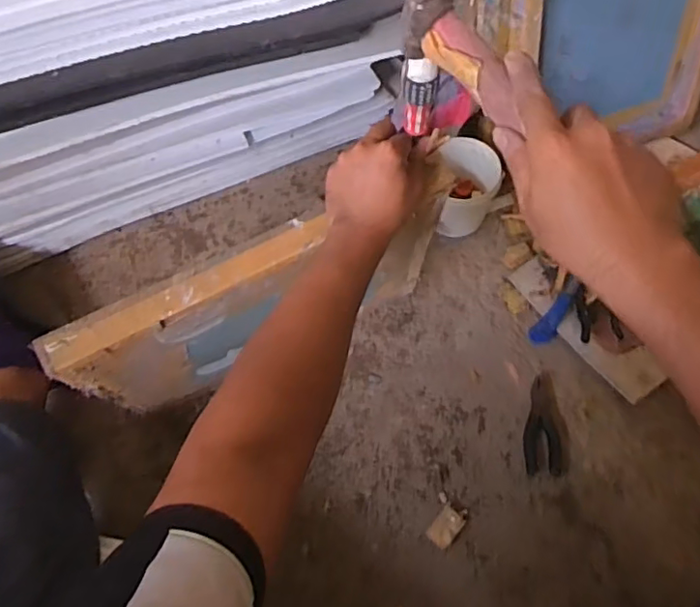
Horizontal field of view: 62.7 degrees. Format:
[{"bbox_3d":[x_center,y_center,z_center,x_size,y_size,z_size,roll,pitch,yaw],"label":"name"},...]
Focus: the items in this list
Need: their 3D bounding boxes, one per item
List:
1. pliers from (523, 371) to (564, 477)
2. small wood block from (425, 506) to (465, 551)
[{"bbox_3d":[0.287,0.178,0.860,0.054,0.011,0.153,4,66,4],"label":"pliers"},{"bbox_3d":[0.131,0.307,0.787,0.033,0.011,0.052,37,71,17],"label":"small wood block"}]

